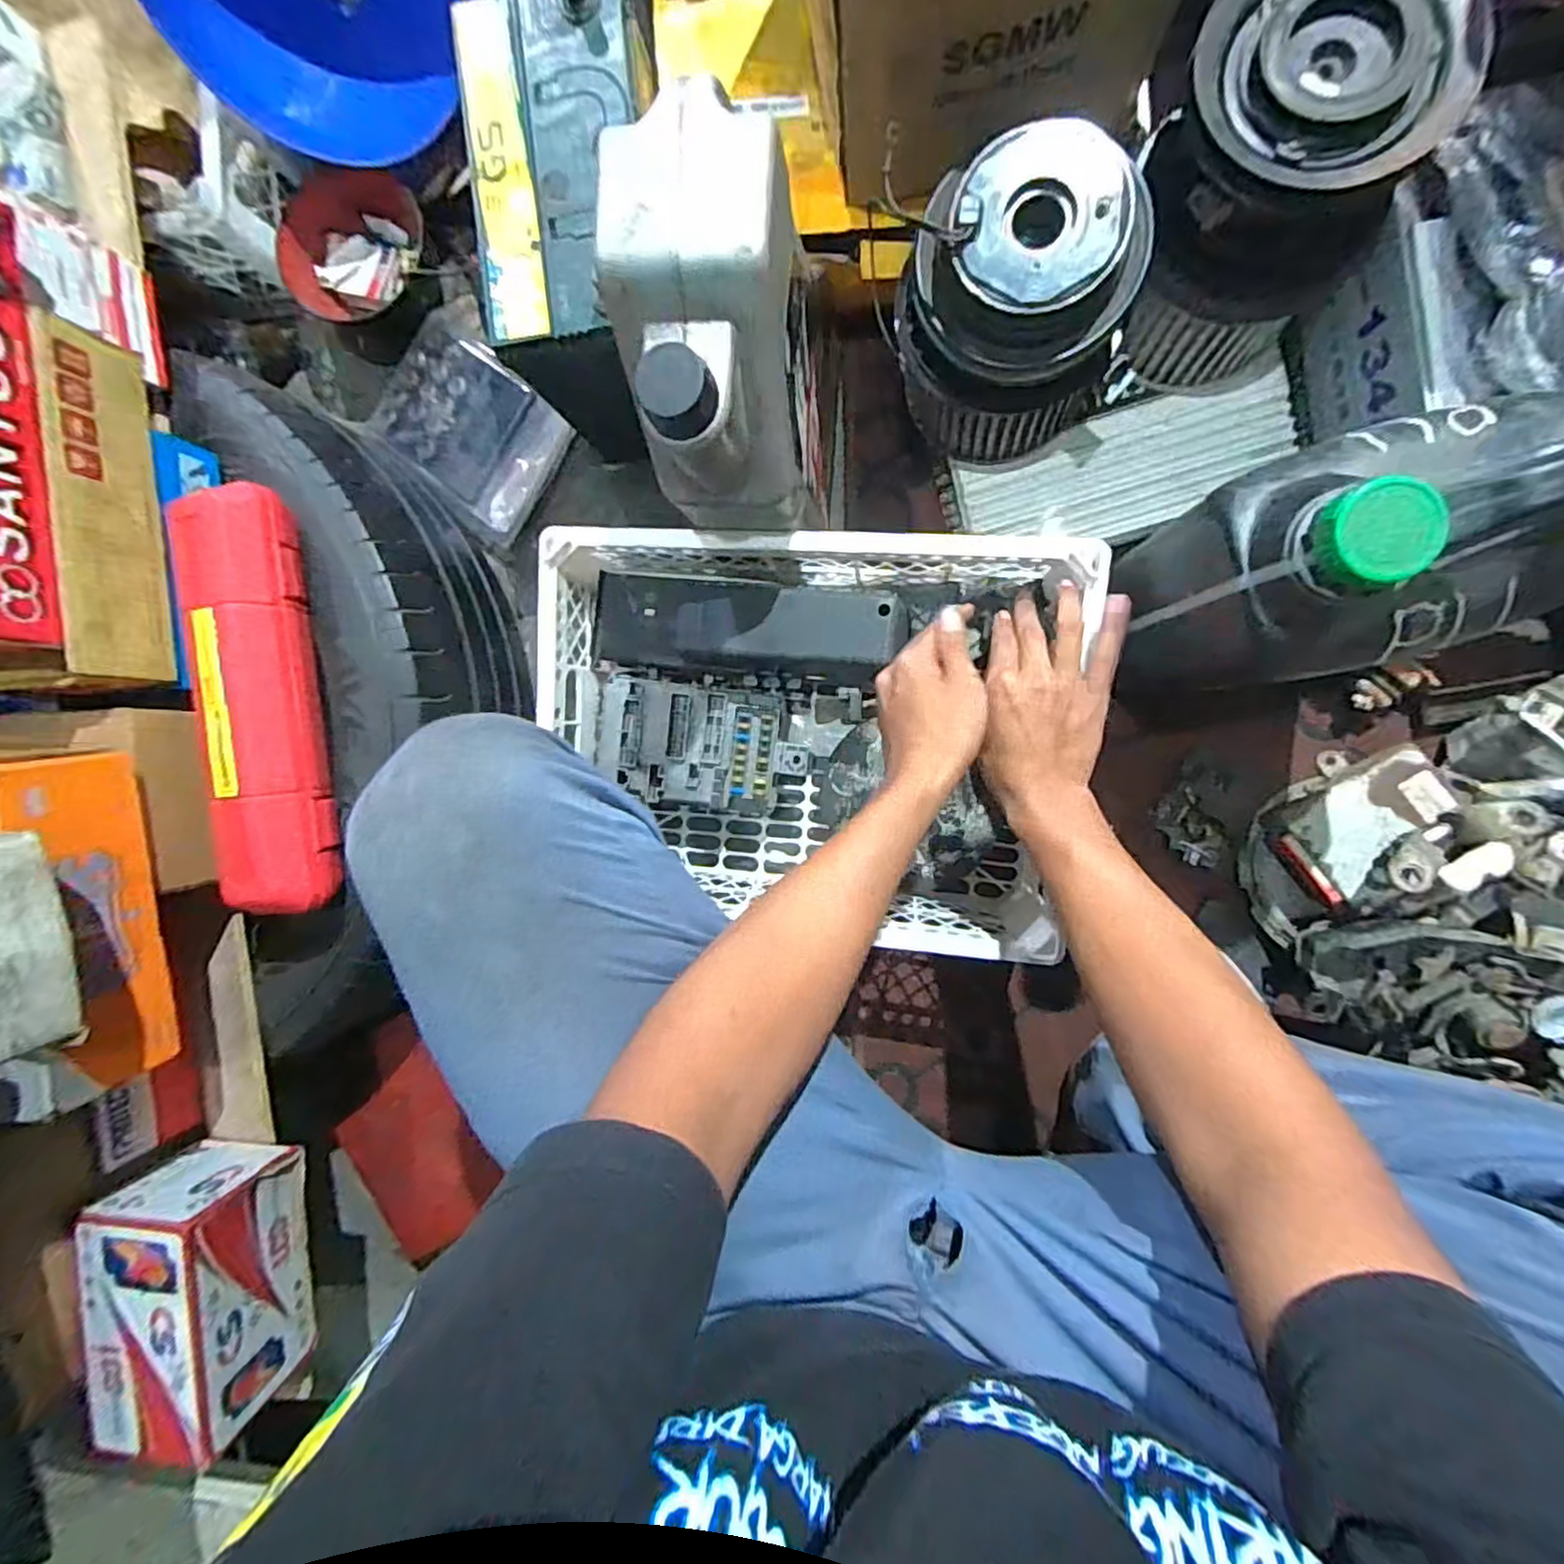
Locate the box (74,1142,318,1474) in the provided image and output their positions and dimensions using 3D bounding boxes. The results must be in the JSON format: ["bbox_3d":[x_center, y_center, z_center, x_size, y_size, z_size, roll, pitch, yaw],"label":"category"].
[{"bbox_3d":[-0.436,0.382,0.515,0.091,0.098,0.180,-4,94,9],"label":"box"}]

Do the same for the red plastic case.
[{"bbox_3d":[-0.374,-0.055,0.488,0.071,0.044,0.299,-6,93,9],"label":"red plastic case"}]

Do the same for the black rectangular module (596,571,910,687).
[{"bbox_3d":[-0.034,-0.128,0.590,0.269,0.045,0.086,8,96,8],"label":"black rectangular module"}]

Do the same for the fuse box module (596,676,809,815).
[{"bbox_3d":[-0.072,-0.032,0.615,0.182,0.036,0.107,9,96,8],"label":"fuse box module"}]

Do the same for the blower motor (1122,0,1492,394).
[{"bbox_3d":[0.311,-0.381,0.452,0.155,0.186,0.143,41,99,3],"label":"blower motor"}]

